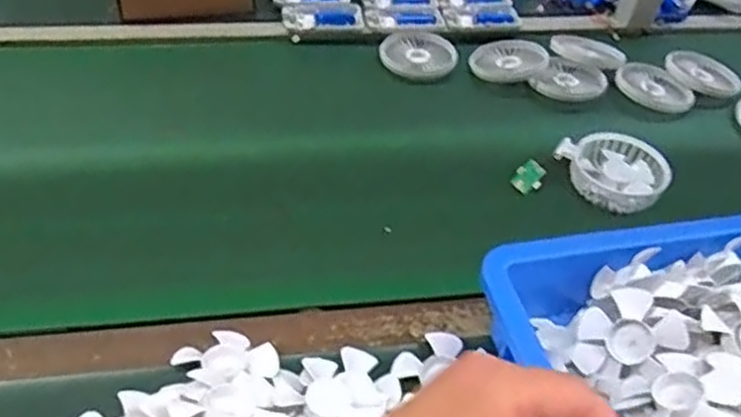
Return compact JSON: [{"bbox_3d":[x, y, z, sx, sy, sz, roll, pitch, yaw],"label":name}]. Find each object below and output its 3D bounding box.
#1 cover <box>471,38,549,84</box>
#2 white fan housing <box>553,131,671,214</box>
[{"bbox_3d":[0.166,-0.180,0.828,0.088,0.016,0.078,9,50,20],"label":"cover"},{"bbox_3d":[0.237,-0.039,0.692,0.104,0.027,0.088,26,48,20],"label":"white fan housing"}]

